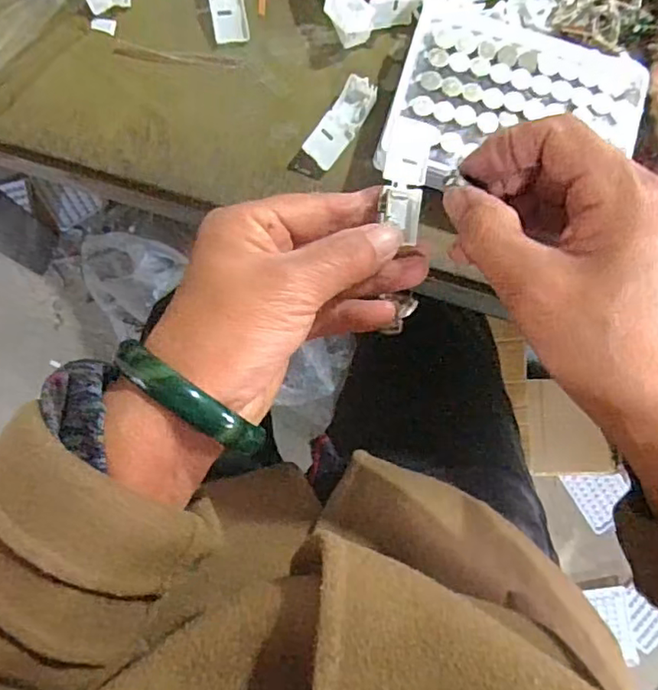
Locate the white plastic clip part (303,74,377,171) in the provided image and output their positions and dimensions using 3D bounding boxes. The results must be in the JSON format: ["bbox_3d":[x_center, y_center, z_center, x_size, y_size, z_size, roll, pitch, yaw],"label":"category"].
[{"bbox_3d":[0.007,-0.124,0.330,0.019,0.010,0.055,33,82,1],"label":"white plastic clip part"}]

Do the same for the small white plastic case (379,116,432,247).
[{"bbox_3d":[0.034,-0.073,0.263,0.020,0.011,0.053,2,99,0],"label":"small white plastic case"}]

